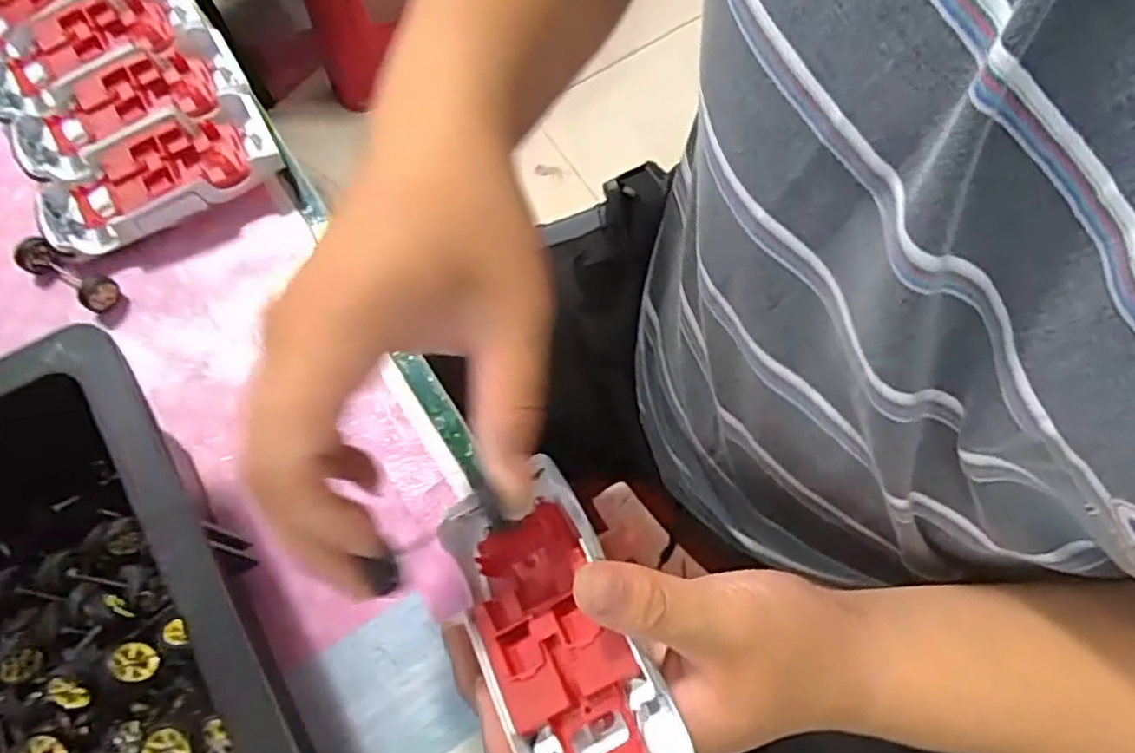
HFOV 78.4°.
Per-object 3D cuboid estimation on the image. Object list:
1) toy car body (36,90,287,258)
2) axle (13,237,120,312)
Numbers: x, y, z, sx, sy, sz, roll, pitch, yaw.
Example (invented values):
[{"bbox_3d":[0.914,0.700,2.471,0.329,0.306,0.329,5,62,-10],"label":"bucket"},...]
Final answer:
[{"bbox_3d":[-0.228,-0.110,0.391,0.128,0.028,0.053,-31,75,-9],"label":"toy car body"},{"bbox_3d":[-0.271,-0.055,0.378,0.056,0.018,0.019,29,75,9],"label":"axle"}]

